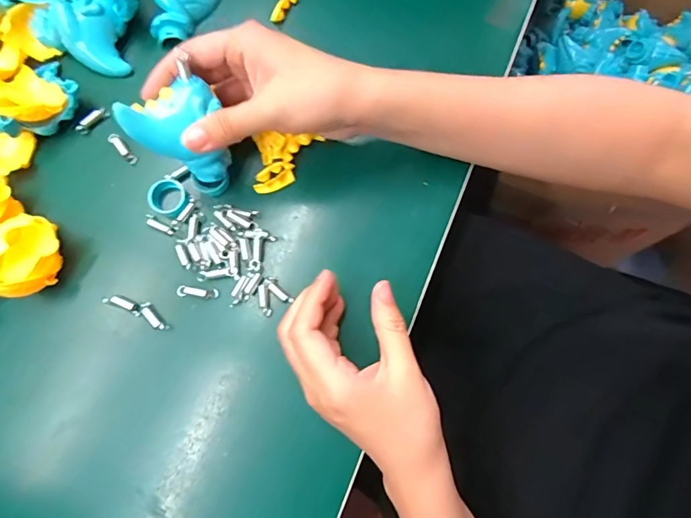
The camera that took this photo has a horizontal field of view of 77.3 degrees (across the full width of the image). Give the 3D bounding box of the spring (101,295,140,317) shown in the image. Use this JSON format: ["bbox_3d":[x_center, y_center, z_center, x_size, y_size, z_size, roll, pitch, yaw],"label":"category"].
[{"bbox_3d":[-0.157,0.032,0.306,0.026,0.008,0.008,22,79,5],"label":"spring"}]

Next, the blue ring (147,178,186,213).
[{"bbox_3d":[-0.131,-0.047,0.323,0.027,0.015,0.024,1,78,0],"label":"blue ring"}]

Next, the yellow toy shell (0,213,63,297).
[{"bbox_3d":[-0.223,-0.004,0.299,0.053,0.038,0.052,29,80,6],"label":"yellow toy shell"}]

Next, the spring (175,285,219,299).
[{"bbox_3d":[-0.106,0.024,0.309,0.029,0.006,0.007,6,78,2],"label":"spring"}]

